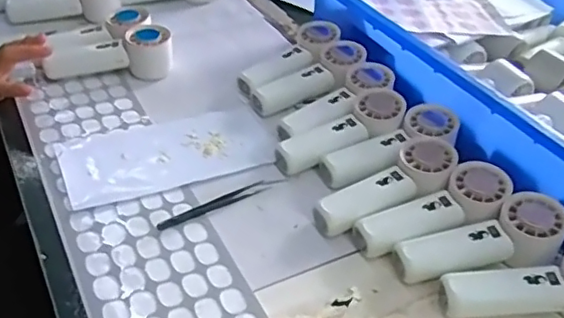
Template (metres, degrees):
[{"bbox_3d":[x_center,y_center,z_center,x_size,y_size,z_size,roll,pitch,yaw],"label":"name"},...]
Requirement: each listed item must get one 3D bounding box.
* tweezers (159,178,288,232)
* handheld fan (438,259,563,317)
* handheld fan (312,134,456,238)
[{"bbox_3d":[-0.056,0.040,0.562,0.140,0.005,0.017,-22,45,-30],"label":"tweezers"},{"bbox_3d":[0.211,0.109,0.468,0.149,0.049,0.053,-5,39,-12],"label":"handheld fan"},{"bbox_3d":[0.107,0.033,0.556,0.153,0.048,0.057,-24,46,-32],"label":"handheld fan"}]

